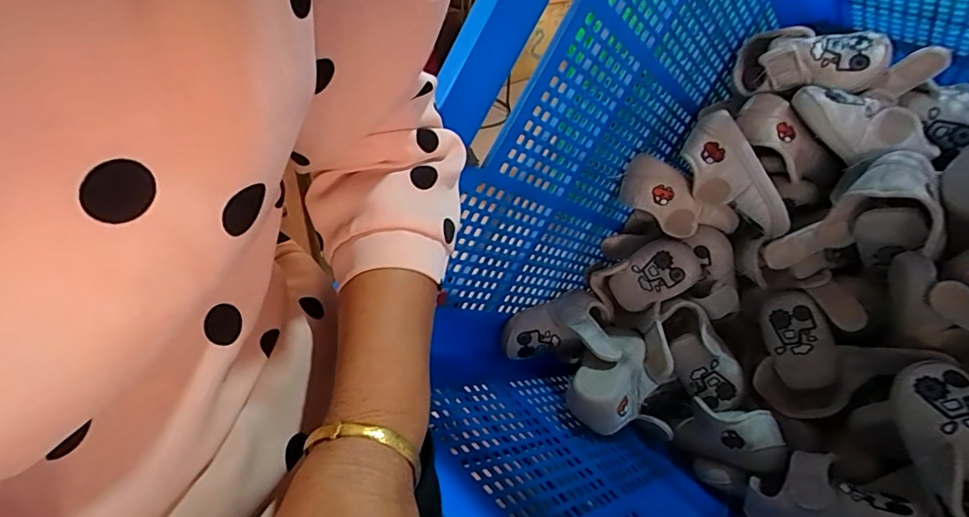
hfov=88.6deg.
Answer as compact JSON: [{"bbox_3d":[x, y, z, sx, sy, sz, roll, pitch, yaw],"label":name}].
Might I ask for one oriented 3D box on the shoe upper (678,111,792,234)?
[{"bbox_3d":[0.273,-0.085,0.543,0.148,0.067,0.054,52,48,-2],"label":"shoe upper"}]

